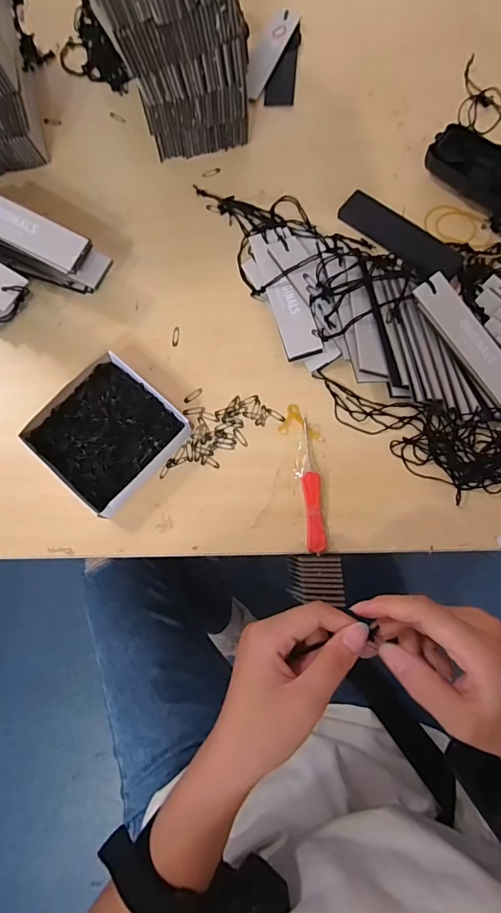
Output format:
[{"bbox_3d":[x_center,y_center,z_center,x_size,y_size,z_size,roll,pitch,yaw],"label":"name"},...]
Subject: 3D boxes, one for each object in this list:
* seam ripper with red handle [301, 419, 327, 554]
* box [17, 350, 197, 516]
[{"bbox_3d":[0.051,0.023,0.367,0.015,0.006,0.111,-4,76,-2],"label":"seam ripper with red handle"},{"bbox_3d":[-0.120,-0.019,0.368,0.101,0.023,0.105,39,79,8],"label":"box"}]

